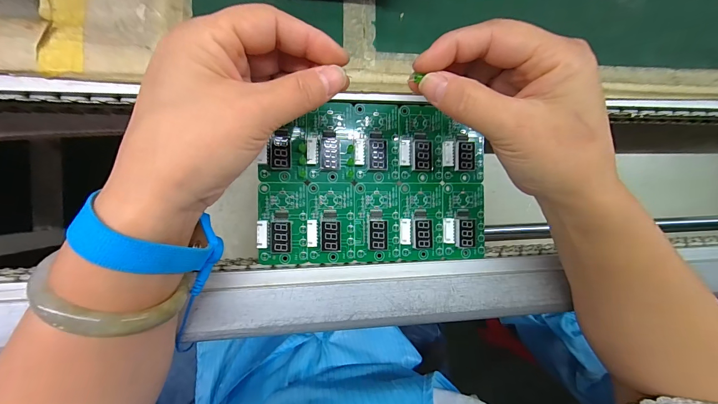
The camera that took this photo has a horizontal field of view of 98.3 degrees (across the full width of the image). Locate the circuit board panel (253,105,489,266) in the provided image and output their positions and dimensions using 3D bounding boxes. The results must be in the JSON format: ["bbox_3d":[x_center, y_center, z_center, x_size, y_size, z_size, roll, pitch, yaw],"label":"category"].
[{"bbox_3d":[0.015,-0.014,0.247,0.179,0.011,0.123,0,89,-8],"label":"circuit board panel"}]

